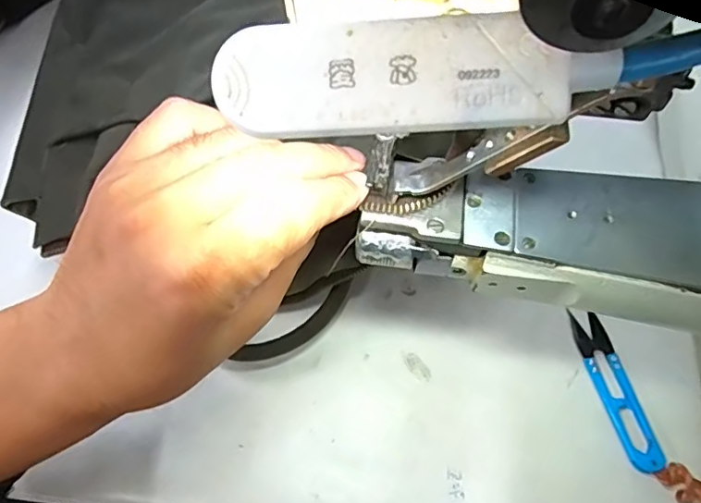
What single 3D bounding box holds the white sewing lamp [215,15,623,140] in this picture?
[{"bbox_3d":[0.014,-0.038,0.119,0.083,0.023,0.014,2,18,2],"label":"white sewing lamp"}]

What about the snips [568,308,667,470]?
[{"bbox_3d":[0.160,0.082,0.324,0.021,0.009,0.097,-11,62,-5],"label":"snips"}]

